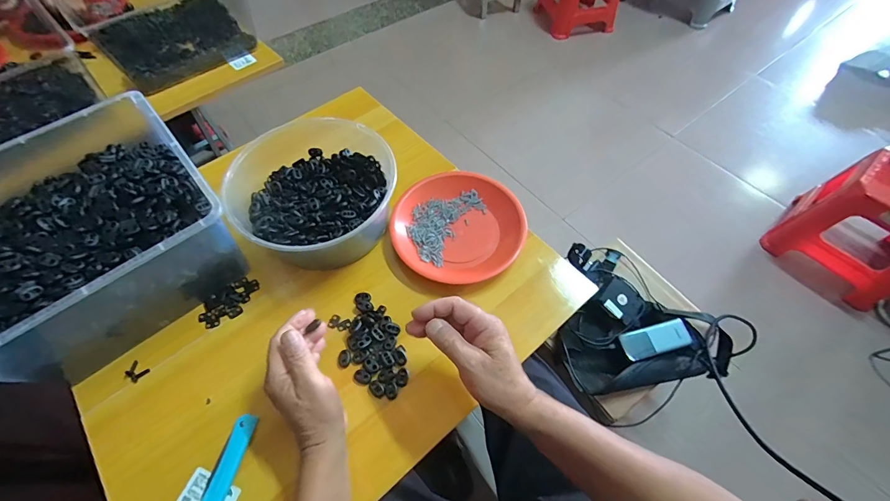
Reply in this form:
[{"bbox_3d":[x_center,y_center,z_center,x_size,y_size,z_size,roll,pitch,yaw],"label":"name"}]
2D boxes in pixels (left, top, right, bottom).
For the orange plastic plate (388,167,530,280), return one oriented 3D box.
[{"bbox_3d":[0.019,-0.039,0.564,0.192,0.032,0.176,0,59,0],"label":"orange plastic plate"}]

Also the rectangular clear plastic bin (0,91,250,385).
[{"bbox_3d":[-0.451,-0.014,0.485,0.299,0.140,0.312,-38,66,-20],"label":"rectangular clear plastic bin"}]

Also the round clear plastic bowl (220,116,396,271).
[{"bbox_3d":[-0.186,-0.081,0.554,0.205,0.102,0.209,0,59,0],"label":"round clear plastic bowl"}]

